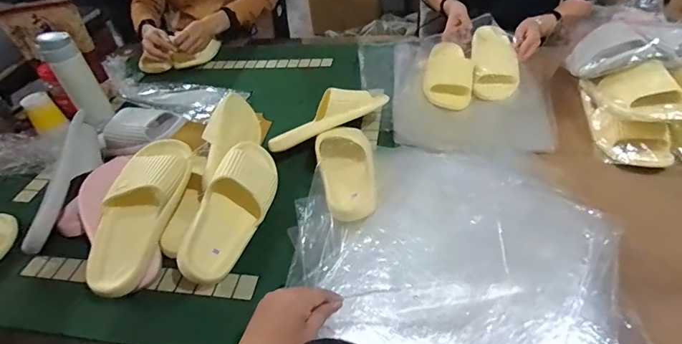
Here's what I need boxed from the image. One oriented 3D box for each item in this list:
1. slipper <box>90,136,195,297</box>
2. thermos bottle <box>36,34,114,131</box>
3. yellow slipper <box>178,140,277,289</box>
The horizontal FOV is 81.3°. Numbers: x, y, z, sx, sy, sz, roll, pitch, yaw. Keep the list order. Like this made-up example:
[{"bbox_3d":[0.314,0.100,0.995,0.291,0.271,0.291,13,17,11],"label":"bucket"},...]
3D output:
[{"bbox_3d":[-0.324,0.057,0.638,0.098,0.057,0.272,5,61,10],"label":"slipper"},{"bbox_3d":[-0.592,-0.186,0.908,0.079,0.306,0.073,-30,75,-23],"label":"thermos bottle"},{"bbox_3d":[-0.179,0.059,0.658,0.106,0.082,0.254,33,56,-18],"label":"yellow slipper"}]

